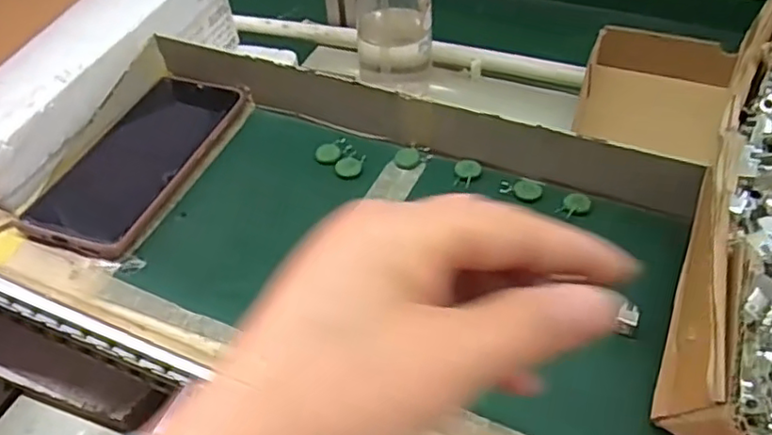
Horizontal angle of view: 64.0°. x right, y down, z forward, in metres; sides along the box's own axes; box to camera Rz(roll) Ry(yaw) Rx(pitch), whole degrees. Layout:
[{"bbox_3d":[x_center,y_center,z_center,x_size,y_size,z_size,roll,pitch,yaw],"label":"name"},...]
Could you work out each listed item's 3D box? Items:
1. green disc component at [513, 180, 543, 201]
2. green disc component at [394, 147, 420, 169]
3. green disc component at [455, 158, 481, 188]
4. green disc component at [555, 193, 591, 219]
[{"bbox_3d":[0.090,-0.018,0.390,0.018,0.004,0.015,8,50,10],"label":"green disc component"},{"bbox_3d":[0.014,-0.040,0.415,0.016,0.005,0.017,-2,49,2],"label":"green disc component"},{"bbox_3d":[0.053,-0.029,0.403,0.016,0.006,0.024,4,47,7],"label":"green disc component"},{"bbox_3d":[0.116,-0.007,0.381,0.015,0.004,0.020,33,56,29],"label":"green disc component"}]

